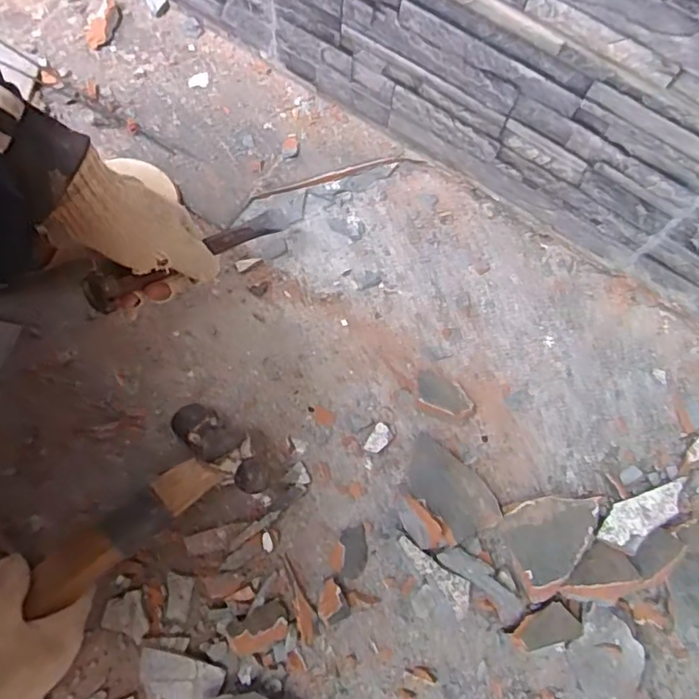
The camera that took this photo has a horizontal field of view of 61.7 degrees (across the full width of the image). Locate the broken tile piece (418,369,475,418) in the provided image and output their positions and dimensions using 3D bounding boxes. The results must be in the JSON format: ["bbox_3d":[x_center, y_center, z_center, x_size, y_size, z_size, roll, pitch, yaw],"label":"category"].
[{"bbox_3d":[0.088,0.043,0.540,0.052,0.019,0.038,20,71,4],"label":"broken tile piece"}]

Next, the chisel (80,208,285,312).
[{"bbox_3d":[-0.113,-0.075,0.451,0.020,0.018,0.204,42,44,11],"label":"chisel"}]

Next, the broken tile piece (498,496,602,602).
[{"bbox_3d":[0.177,0.162,0.501,0.085,0.021,0.071,-21,73,-9],"label":"broken tile piece"}]

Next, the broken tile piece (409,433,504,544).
[{"bbox_3d":[0.086,0.122,0.511,0.050,0.022,0.091,-39,77,-14],"label":"broken tile piece"}]

